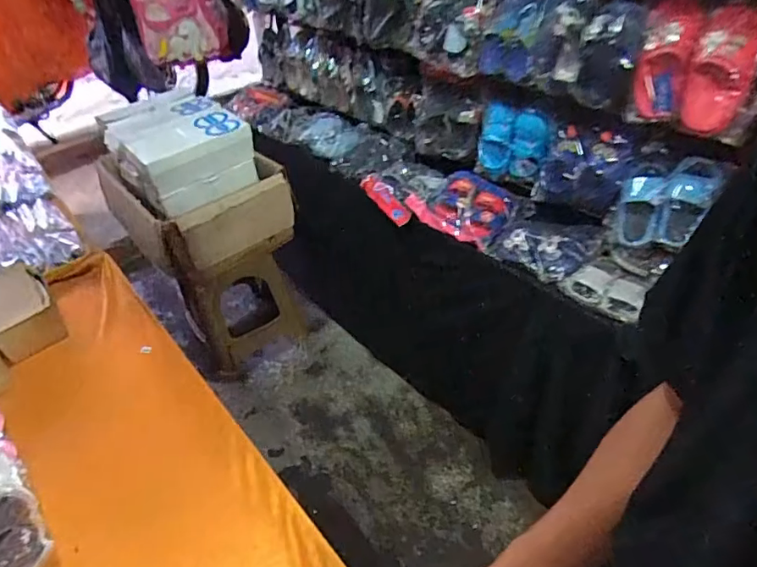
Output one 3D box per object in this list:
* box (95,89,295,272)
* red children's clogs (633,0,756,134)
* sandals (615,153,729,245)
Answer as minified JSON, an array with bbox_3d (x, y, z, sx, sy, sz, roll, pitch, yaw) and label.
[{"bbox_3d":[-0.559,-0.312,1.507,0.413,0.348,0.538,-33,49,-26],"label":"box"},{"bbox_3d":[0.495,-0.338,0.805,0.164,0.163,0.096,18,48,24],"label":"red children's clogs"},{"bbox_3d":[0.558,-0.152,0.988,0.179,0.145,0.055,-8,3,37],"label":"sandals"}]

